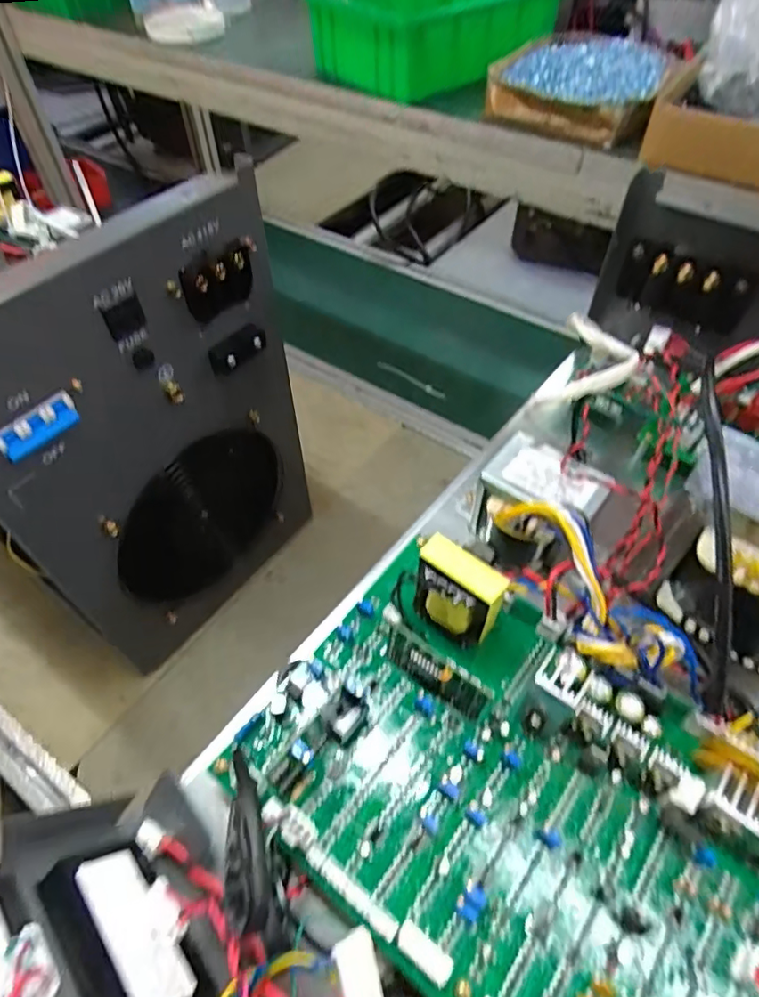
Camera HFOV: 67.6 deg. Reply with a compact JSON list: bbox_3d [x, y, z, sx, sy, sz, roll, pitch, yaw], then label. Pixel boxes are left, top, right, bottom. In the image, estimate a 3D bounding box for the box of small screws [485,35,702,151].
[{"bbox_3d":[0.215,-0.428,0.580,0.180,0.043,0.193,24,57,17],"label":"box of small screws"}]

